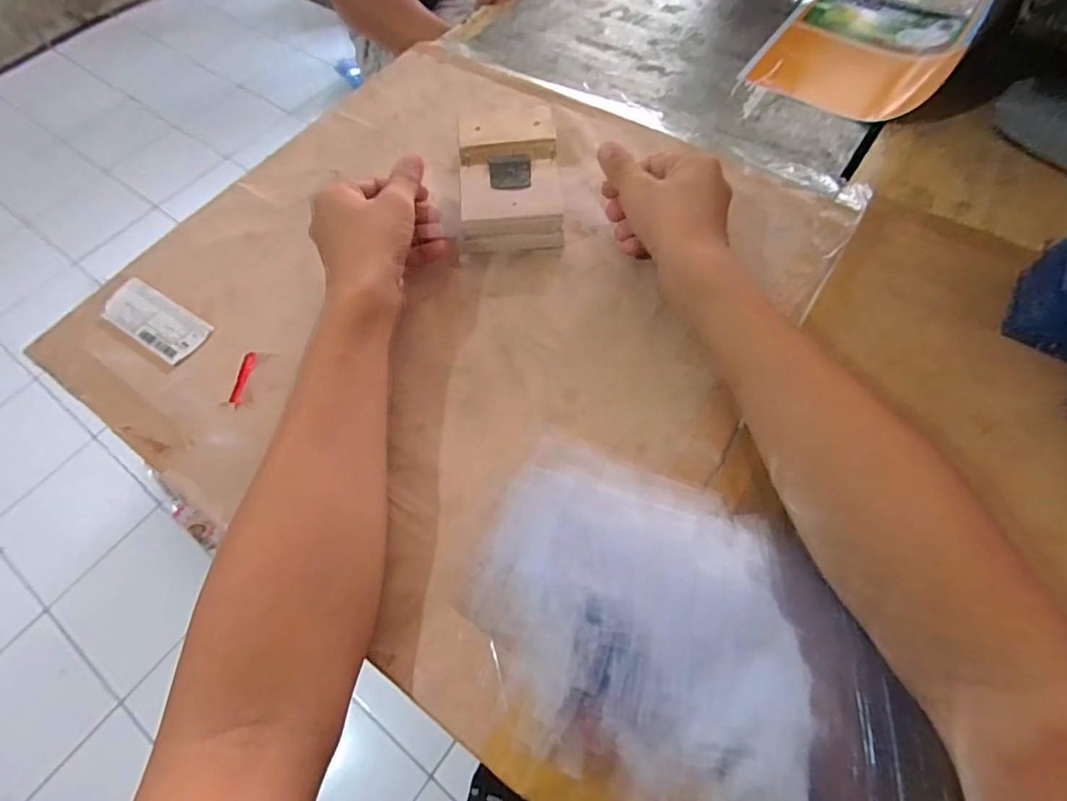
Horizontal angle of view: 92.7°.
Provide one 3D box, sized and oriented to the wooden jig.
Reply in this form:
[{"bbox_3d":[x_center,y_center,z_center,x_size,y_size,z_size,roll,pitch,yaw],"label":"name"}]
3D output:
[{"bbox_3d":[-0.019,-0.179,0.417,0.077,0.038,0.139,-5,62,0],"label":"wooden jig"}]

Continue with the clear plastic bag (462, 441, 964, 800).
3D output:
[{"bbox_3d":[0.091,0.131,0.273,0.258,0.008,0.154,19,65,12],"label":"clear plastic bag"}]

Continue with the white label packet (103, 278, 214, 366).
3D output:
[{"bbox_3d":[-0.292,-0.063,0.391,0.095,0.004,0.038,29,67,17],"label":"white label packet"}]

